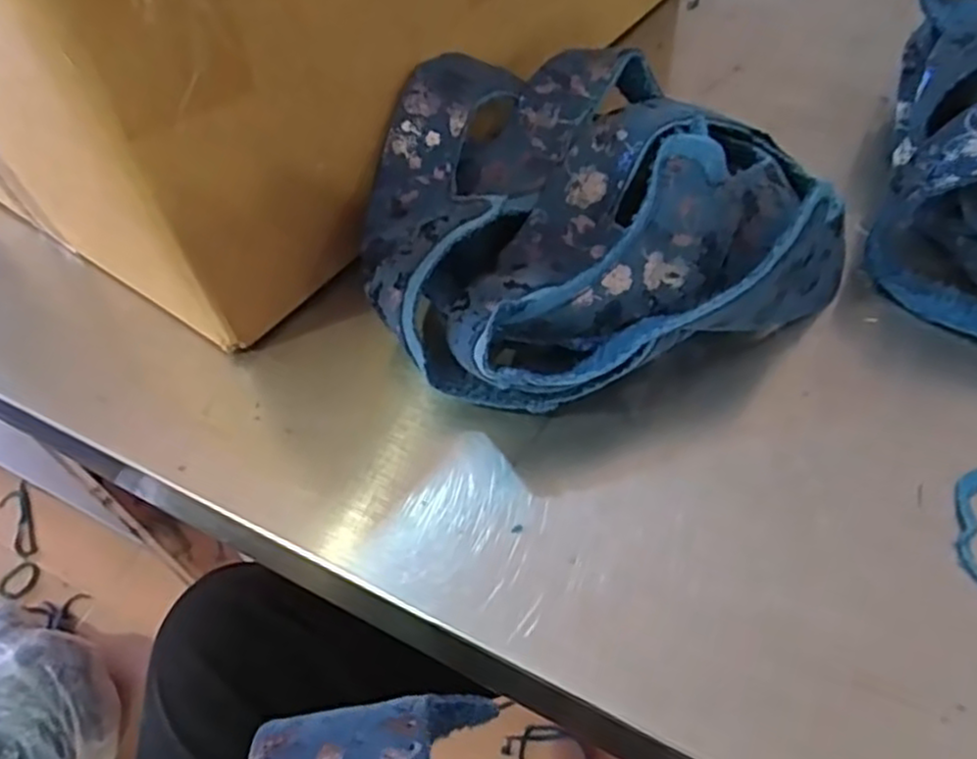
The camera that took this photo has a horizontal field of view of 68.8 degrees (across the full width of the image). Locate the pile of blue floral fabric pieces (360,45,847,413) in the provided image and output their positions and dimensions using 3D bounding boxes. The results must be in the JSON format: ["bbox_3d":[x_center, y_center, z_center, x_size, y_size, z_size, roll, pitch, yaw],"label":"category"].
[{"bbox_3d":[0.049,-0.093,0.374,0.239,0.071,0.200,-25,54,-14],"label":"pile of blue floral fabric pieces"}]

